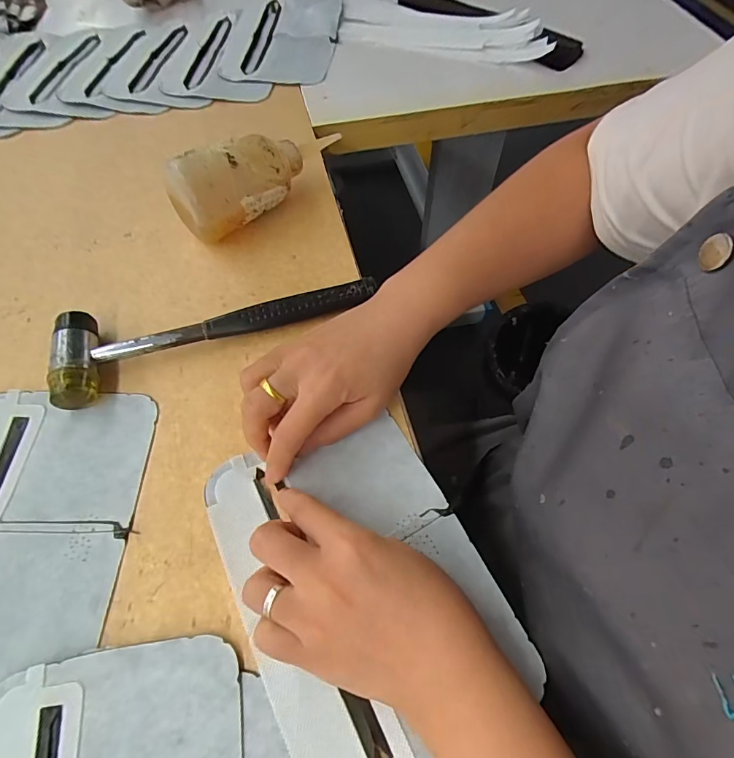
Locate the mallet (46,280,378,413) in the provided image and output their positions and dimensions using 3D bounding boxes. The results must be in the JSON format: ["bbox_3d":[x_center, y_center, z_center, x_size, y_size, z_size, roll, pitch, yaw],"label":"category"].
[{"bbox_3d":[-0.113,-0.048,0.331,0.229,0.027,0.064,-21,62,-12],"label":"mallet"}]

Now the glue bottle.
[{"bbox_3d":[-0.092,-0.185,0.390,0.165,0.066,0.054,-39,67,-21],"label":"glue bottle"}]

